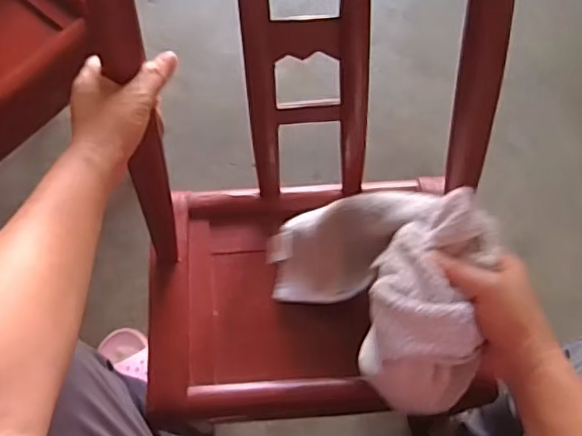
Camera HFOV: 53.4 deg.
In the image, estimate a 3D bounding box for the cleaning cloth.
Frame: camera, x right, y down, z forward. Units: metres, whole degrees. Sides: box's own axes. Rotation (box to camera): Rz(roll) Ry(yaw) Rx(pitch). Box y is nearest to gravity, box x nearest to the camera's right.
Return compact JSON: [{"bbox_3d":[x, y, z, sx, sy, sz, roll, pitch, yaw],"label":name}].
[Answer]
[{"bbox_3d":[0.078,0.053,0.552,0.154,0.257,0.107,-45,109,-14],"label":"cleaning cloth"}]

